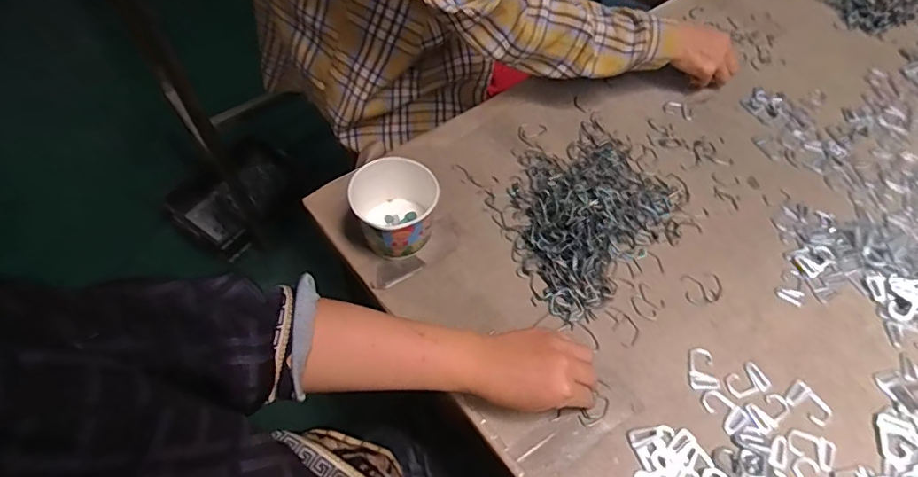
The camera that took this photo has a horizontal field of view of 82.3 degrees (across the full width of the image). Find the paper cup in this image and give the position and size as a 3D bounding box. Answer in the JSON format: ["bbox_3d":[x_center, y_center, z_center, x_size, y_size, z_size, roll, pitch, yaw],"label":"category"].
[{"bbox_3d":[-0.069,-0.030,0.585,0.088,0.075,0.089,1,56,-2],"label":"paper cup"}]

